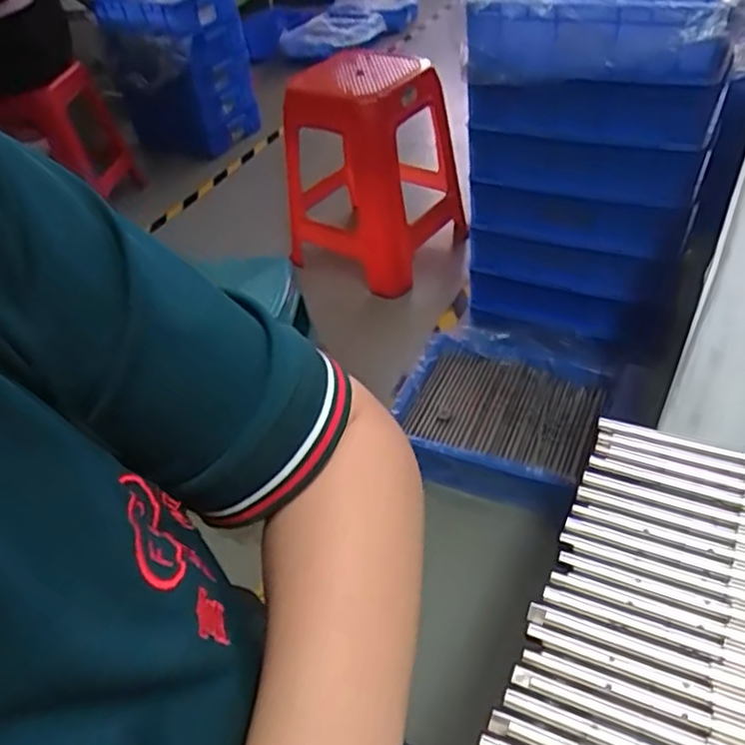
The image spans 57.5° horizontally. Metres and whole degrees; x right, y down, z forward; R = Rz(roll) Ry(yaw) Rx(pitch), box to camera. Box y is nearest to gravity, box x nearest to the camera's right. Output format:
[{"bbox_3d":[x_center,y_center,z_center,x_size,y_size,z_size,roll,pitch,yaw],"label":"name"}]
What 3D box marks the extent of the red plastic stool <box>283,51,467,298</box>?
[{"bbox_3d":[-0.012,-0.518,1.775,0.461,0.470,0.409,9,45,19],"label":"red plastic stool"}]

